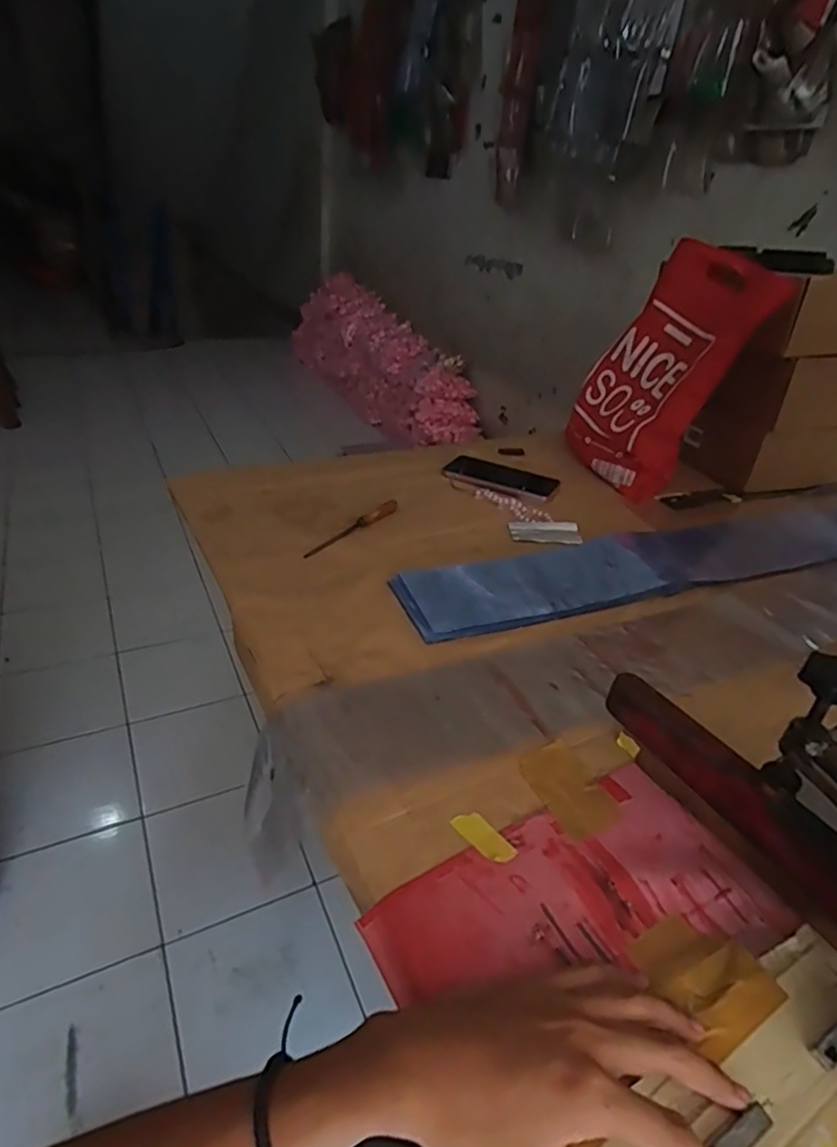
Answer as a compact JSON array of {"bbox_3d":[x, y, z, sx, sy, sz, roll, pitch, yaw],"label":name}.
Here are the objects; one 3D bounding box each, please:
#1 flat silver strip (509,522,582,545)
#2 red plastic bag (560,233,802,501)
[{"bbox_3d":[0.162,-0.052,0.794,0.089,0.012,0.039,7,33,0],"label":"flat silver strip"},{"bbox_3d":[0.370,-0.300,0.933,0.090,0.339,0.246,17,32,-32],"label":"red plastic bag"}]

